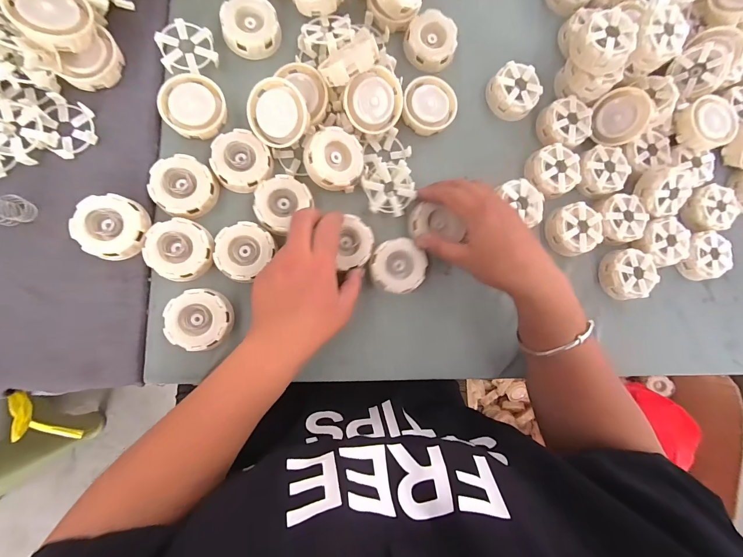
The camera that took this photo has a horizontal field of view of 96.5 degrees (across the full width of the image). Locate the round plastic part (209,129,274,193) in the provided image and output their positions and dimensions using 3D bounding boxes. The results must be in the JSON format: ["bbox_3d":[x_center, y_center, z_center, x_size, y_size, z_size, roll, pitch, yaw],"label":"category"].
[{"bbox_3d":[-0.138,-0.125,0.351,0.059,0.016,0.060,1,86,-9],"label":"round plastic part"}]

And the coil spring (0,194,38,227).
[{"bbox_3d":[-0.345,-0.065,0.317,0.029,0.024,0.028,9,84,-8],"label":"coil spring"}]

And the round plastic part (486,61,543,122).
[{"bbox_3d":[0.177,-0.233,0.415,0.059,0.028,0.059,1,86,-9],"label":"round plastic part"}]

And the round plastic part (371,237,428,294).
[{"bbox_3d":[0.033,-0.015,0.376,0.064,0.015,0.059,1,86,-9],"label":"round plastic part"}]

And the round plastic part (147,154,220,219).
[{"bbox_3d":[-0.196,-0.096,0.345,0.063,0.026,0.059,1,86,-9],"label":"round plastic part"}]

